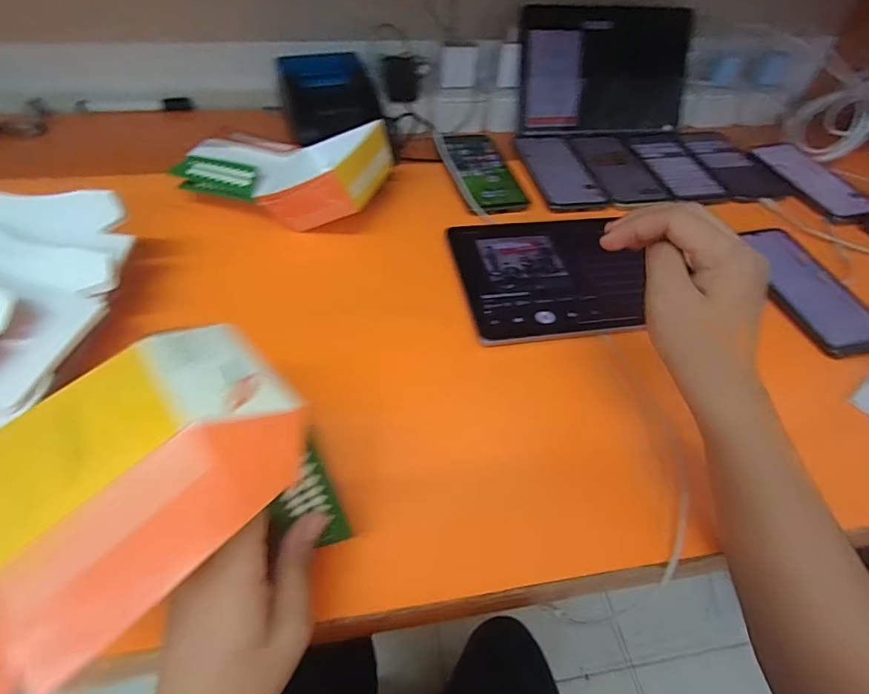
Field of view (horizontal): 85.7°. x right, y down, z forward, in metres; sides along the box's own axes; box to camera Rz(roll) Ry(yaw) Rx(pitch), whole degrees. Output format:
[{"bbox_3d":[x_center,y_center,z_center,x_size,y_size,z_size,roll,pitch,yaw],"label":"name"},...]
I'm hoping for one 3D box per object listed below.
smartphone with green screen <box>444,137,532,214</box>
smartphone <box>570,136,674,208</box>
[{"bbox_3d":[0.064,-0.224,0.593,0.072,0.014,0.164,-9,51,-10],"label":"smartphone with green screen"},{"bbox_3d":[0.244,-0.236,0.616,0.080,0.011,0.146,-9,51,-11],"label":"smartphone"}]

